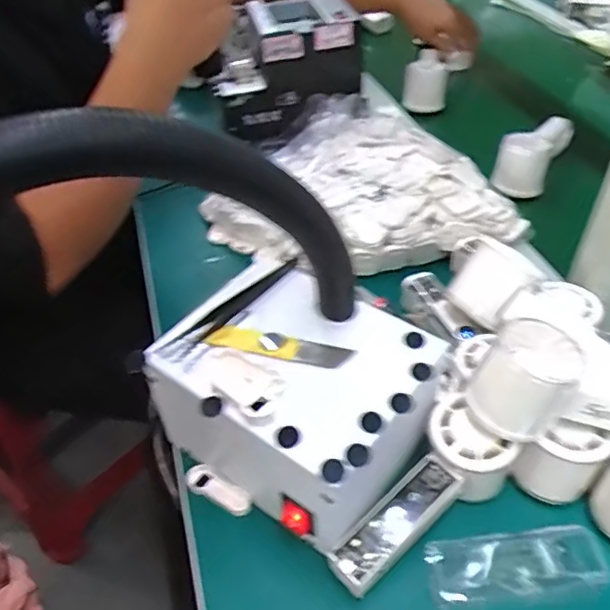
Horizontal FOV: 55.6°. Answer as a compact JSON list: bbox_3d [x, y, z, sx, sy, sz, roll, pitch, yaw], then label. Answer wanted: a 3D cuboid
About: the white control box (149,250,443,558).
[{"bbox_3d":[-0.004,0.066,0.403,0.155,0.112,0.128,29,52,28],"label":"white control box"}]

